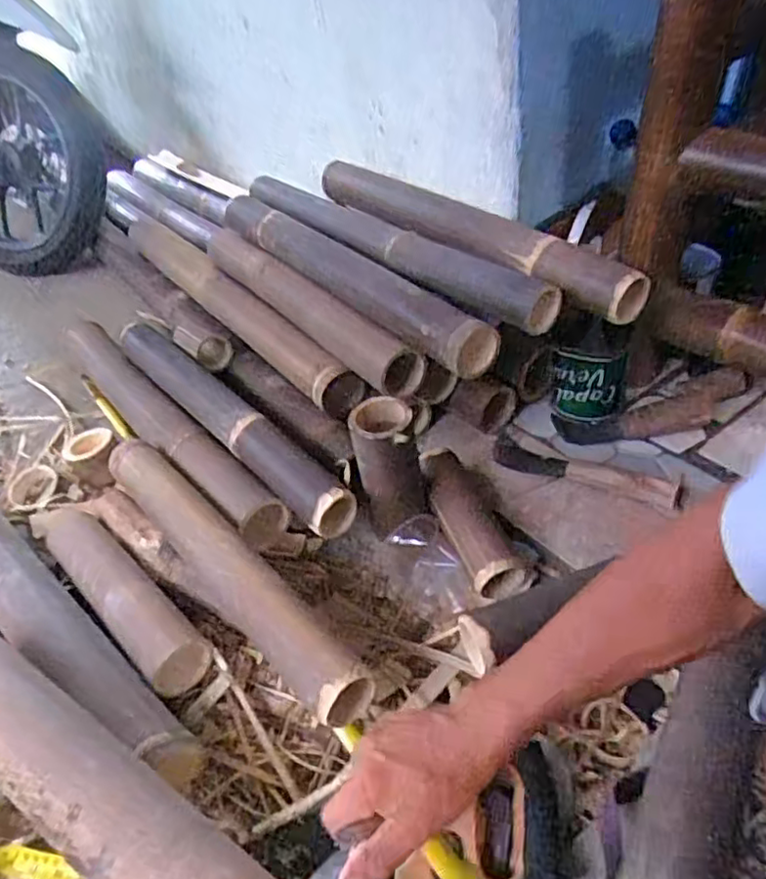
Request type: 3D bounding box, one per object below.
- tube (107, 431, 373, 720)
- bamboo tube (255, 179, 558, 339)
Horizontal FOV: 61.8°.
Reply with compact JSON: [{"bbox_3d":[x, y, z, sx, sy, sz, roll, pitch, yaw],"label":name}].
[{"bbox_3d":[-0.182,0.138,0.726,0.071,0.069,0.485,-33,47,-27],"label":"tube"},{"bbox_3d":[-0.022,-0.301,0.937,0.060,0.060,0.642,-31,49,-28],"label":"bamboo tube"}]

